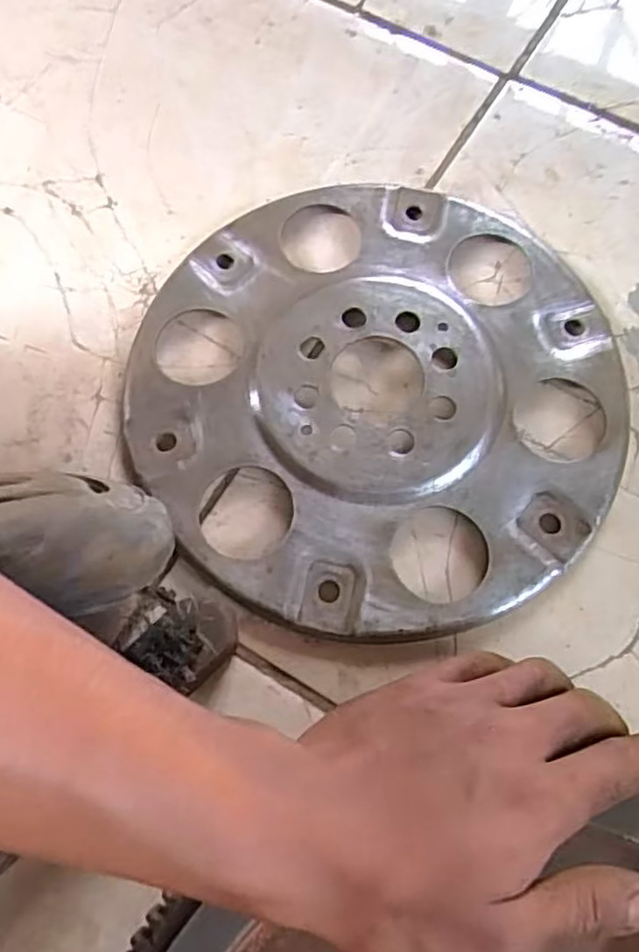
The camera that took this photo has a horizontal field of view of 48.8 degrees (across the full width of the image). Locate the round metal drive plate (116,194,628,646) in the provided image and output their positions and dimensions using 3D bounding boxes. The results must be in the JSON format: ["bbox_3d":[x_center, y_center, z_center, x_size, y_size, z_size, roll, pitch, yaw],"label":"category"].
[{"bbox_3d":[0.028,-0.045,0.372,0.253,0.012,0.249,-1,70,2],"label":"round metal drive plate"}]

